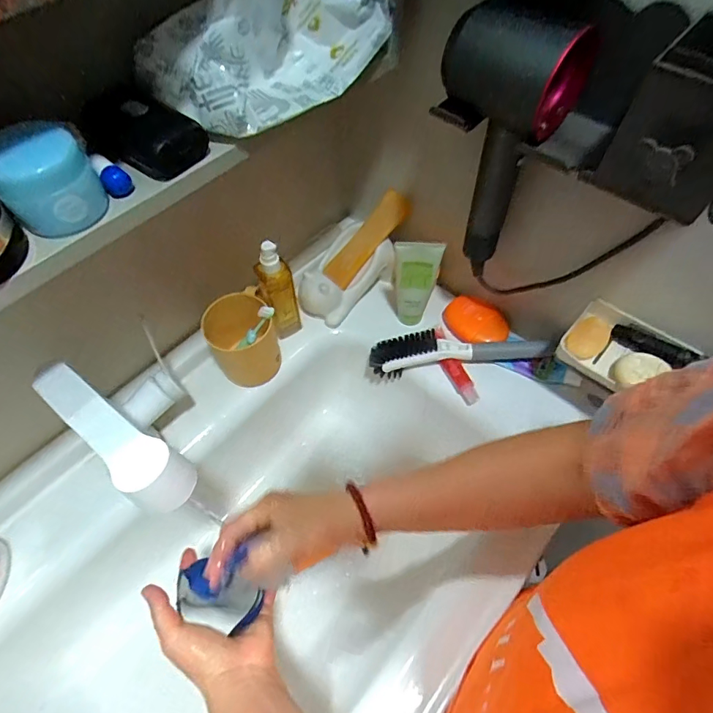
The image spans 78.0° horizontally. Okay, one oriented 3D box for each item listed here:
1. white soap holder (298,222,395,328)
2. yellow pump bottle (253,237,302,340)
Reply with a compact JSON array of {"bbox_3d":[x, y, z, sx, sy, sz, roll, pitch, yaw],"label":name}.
[{"bbox_3d":[-0.024,-0.116,0.649,0.135,0.095,0.097,-40,66,-21],"label":"white soap holder"},{"bbox_3d":[-0.102,-0.084,0.571,0.040,0.159,0.027,-23,61,-12],"label":"yellow pump bottle"}]

